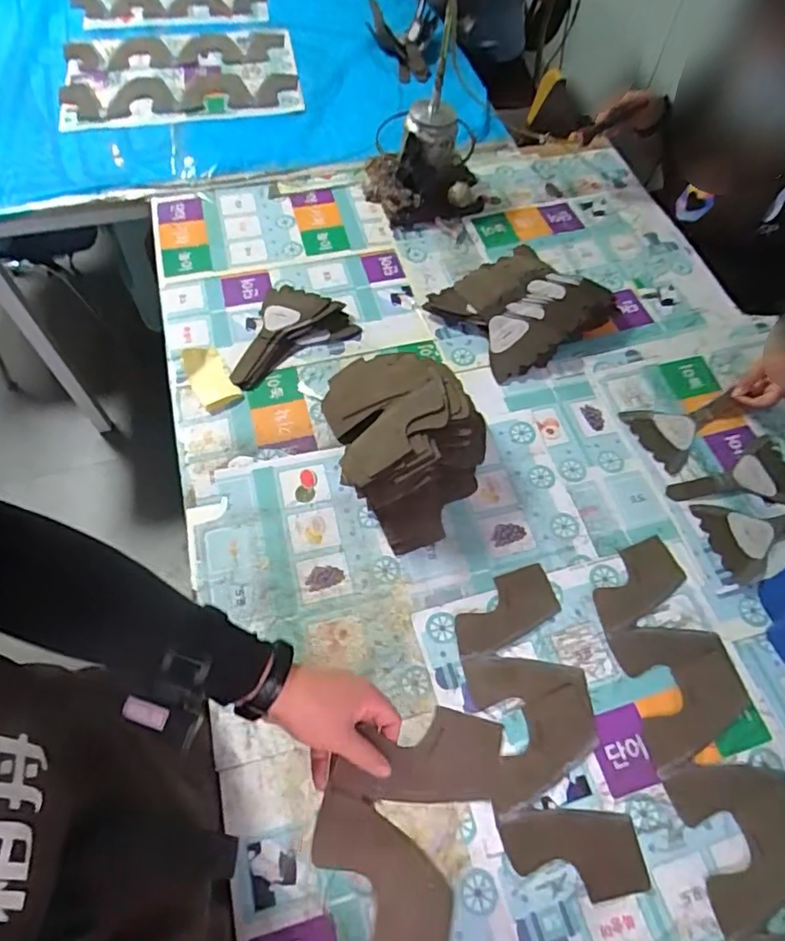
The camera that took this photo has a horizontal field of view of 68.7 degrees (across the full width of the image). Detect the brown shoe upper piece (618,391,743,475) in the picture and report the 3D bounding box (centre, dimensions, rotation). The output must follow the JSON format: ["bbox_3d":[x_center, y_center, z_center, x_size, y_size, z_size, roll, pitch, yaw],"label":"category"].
[{"bbox_3d":[0.452,-0.071,0.880,0.172,0.011,0.114,-23,64,-14],"label":"brown shoe upper piece"}]

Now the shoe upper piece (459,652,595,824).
[{"bbox_3d":[0.162,0.284,0.655,0.140,0.006,0.157,-9,61,-10],"label":"shoe upper piece"}]

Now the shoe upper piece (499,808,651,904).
[{"bbox_3d":[0.187,0.394,0.593,0.144,0.004,0.074,4,61,0],"label":"shoe upper piece"}]

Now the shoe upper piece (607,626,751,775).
[{"bbox_3d":[0.347,0.257,0.682,0.139,0.004,0.149,-7,60,-10],"label":"shoe upper piece"}]

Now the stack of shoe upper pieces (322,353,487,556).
[{"bbox_3d":[0.016,-0.046,0.777,0.174,0.108,0.271,-14,62,-9],"label":"stack of shoe upper pieces"}]

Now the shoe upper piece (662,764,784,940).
[{"bbox_3d":[0.380,0.389,0.608,0.138,0.004,0.141,-8,61,-10],"label":"shoe upper piece"}]

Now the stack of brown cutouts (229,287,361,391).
[{"bbox_3d":[-0.185,-0.228,0.935,0.215,0.032,0.159,-32,66,-18],"label":"stack of brown cutouts"}]

